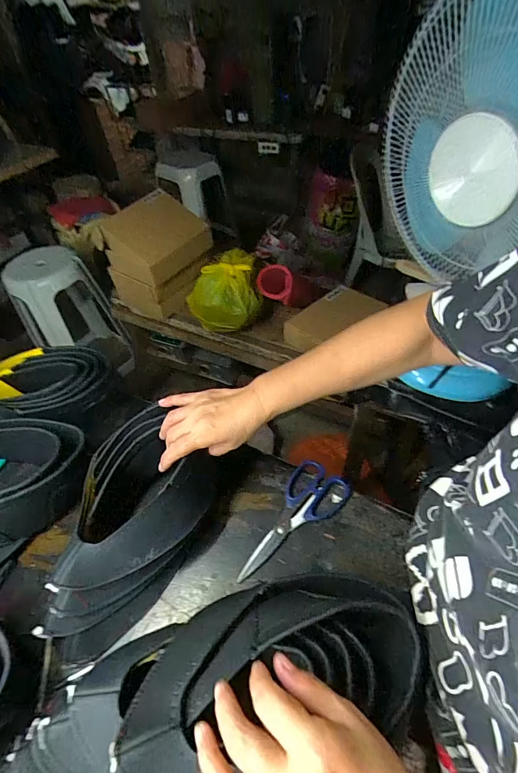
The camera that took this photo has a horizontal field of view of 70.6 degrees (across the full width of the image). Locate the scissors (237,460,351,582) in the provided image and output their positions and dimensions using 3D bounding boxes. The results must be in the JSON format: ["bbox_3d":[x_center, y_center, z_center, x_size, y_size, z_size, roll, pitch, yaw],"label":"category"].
[{"bbox_3d":[0.045,0.183,0.492,0.078,0.022,0.184,31,57,28],"label":"scissors"}]

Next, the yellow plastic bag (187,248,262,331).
[{"bbox_3d":[-0.106,-0.276,1.111,0.208,0.171,0.211,-10,48,-5],"label":"yellow plastic bag"}]

